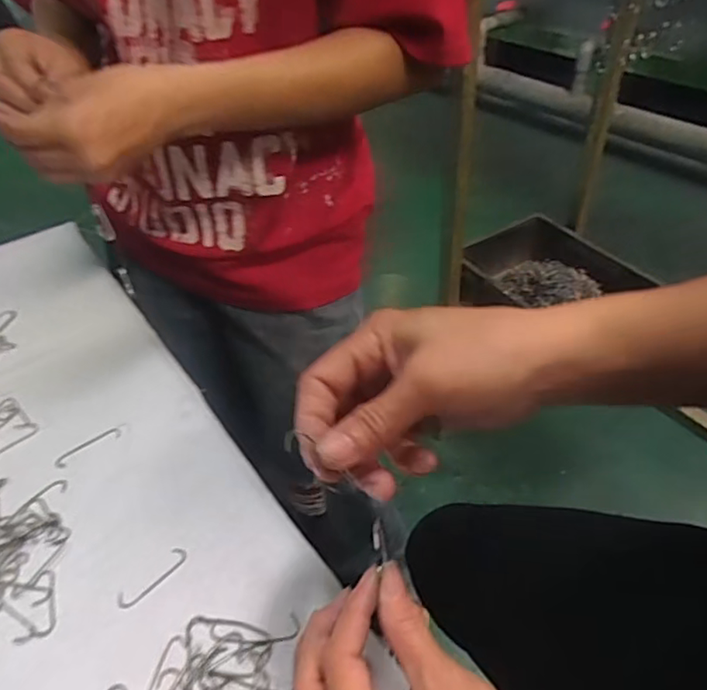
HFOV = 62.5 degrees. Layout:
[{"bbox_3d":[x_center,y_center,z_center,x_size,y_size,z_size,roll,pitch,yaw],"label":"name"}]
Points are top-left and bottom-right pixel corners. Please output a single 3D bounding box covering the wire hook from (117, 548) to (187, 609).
[{"bbox_3d":[-0.124,0.142,0.359,0.013,0.004,0.047,31,53,31],"label":"wire hook"}]

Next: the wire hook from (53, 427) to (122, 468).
[{"bbox_3d":[-0.199,0.075,0.436,0.049,0.004,0.014,-27,48,-24],"label":"wire hook"}]

